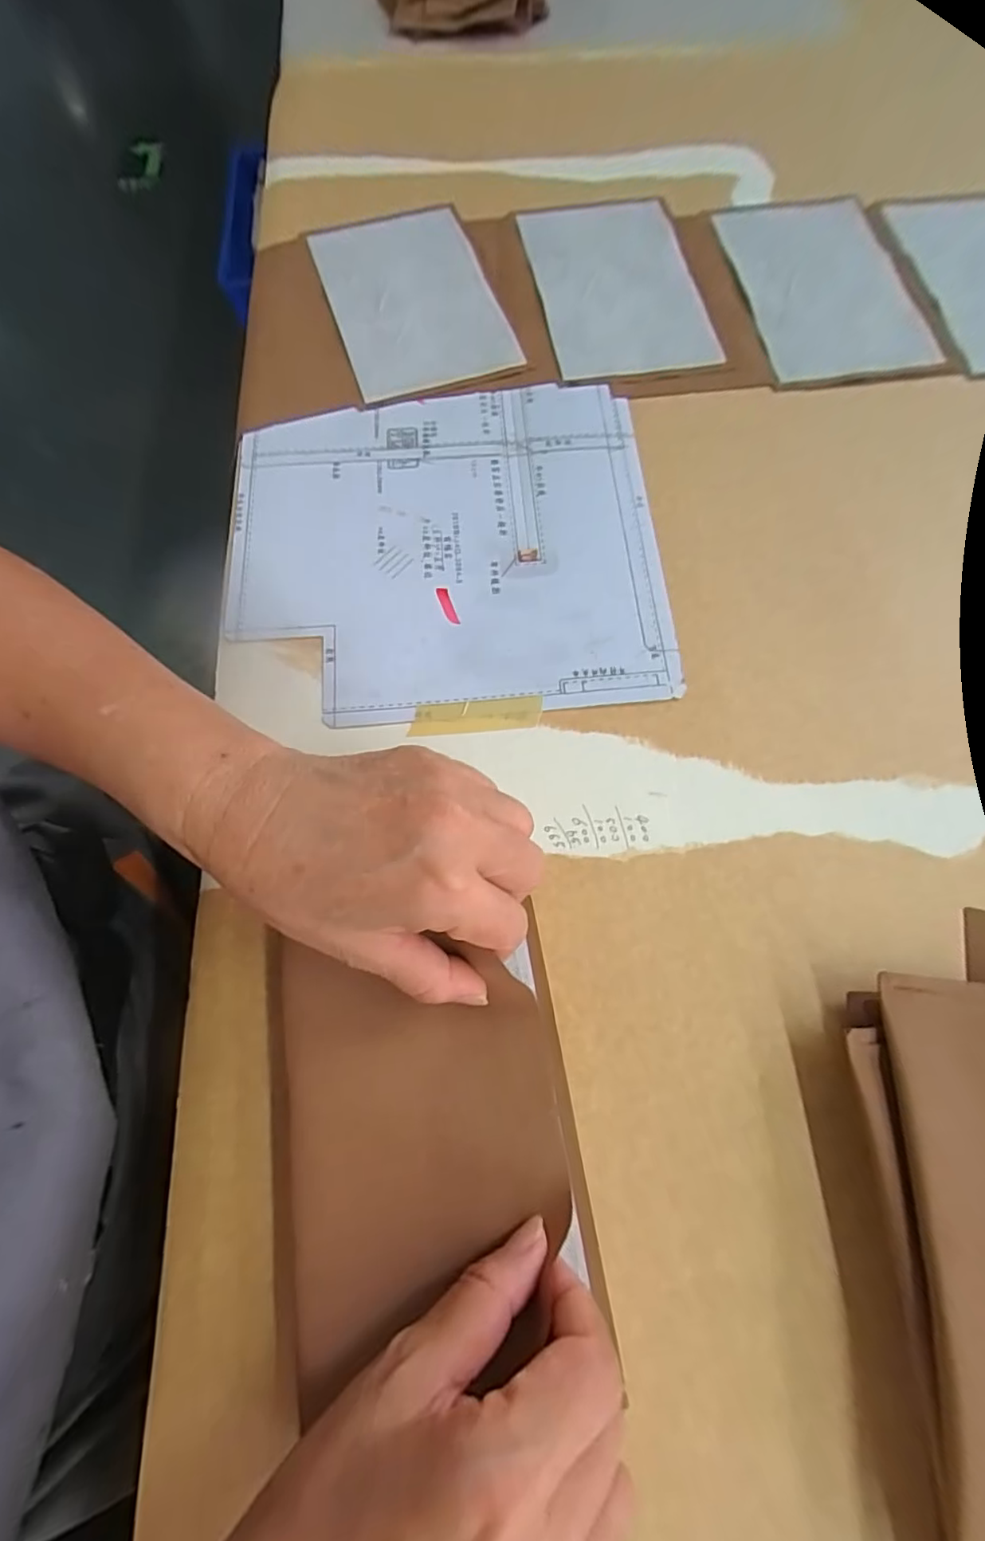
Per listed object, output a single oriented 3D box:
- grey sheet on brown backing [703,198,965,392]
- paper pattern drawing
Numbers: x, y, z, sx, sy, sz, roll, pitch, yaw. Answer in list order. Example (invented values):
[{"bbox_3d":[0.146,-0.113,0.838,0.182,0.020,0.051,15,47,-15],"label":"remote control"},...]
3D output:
[{"bbox_3d":[0.235,-0.344,0.407,0.118,0.009,0.192,-10,70,1],"label":"grey sheet on brown backing"},{"bbox_3d":[-0.029,-0.134,0.335,0.242,0.005,0.220,-6,70,-1],"label":"paper pattern drawing"}]

